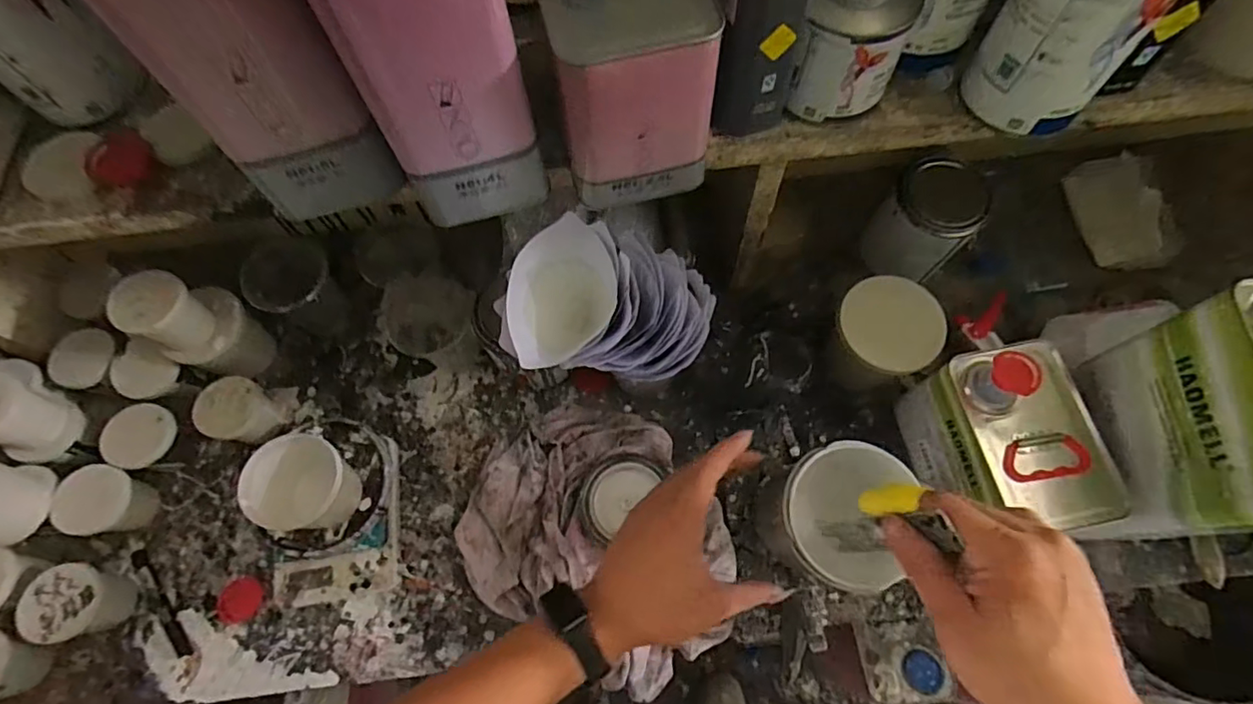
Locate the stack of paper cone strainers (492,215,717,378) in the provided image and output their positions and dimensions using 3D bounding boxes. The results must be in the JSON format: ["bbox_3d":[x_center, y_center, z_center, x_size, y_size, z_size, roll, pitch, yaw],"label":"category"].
[{"bbox_3d":[-0.025,-0.050,0.594,0.202,0.112,0.139,14,93,-29],"label":"stack of paper cone strainers"}]

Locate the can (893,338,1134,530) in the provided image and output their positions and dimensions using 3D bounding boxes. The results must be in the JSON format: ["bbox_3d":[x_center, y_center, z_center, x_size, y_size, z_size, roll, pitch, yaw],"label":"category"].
[{"bbox_3d":[0.384,0.091,0.579,0.110,0.164,0.166,-11,65,-3],"label":"can"}]

